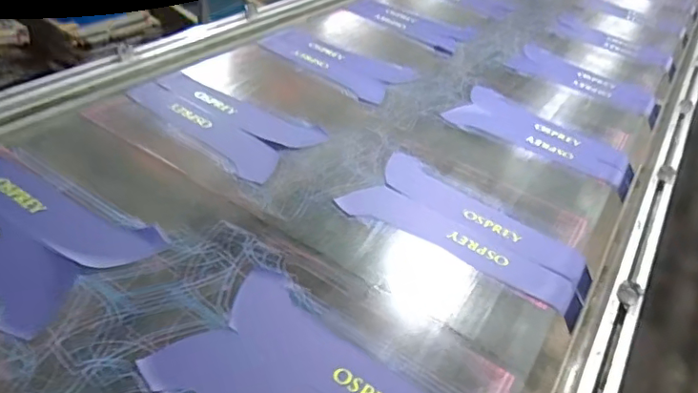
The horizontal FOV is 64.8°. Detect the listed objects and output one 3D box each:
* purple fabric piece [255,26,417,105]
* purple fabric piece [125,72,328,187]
[{"bbox_3d":[-0.037,-0.408,1.649,0.449,0.022,0.199,33,53,24],"label":"purple fabric piece"},{"bbox_3d":[-0.322,-0.180,1.314,0.475,0.019,0.247,26,44,18],"label":"purple fabric piece"}]

